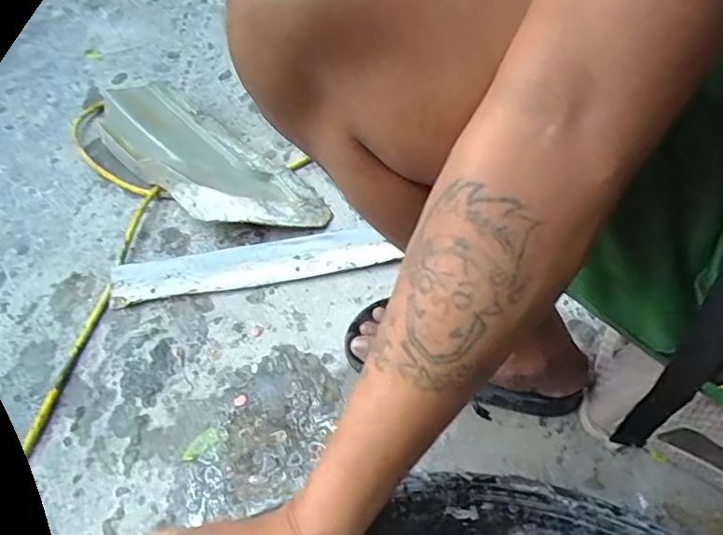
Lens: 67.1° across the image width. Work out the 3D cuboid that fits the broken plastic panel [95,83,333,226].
[{"bbox_3d":[-0.235,-0.161,0.792,0.400,0.075,0.141,36,66,23],"label":"broken plastic panel"}]

